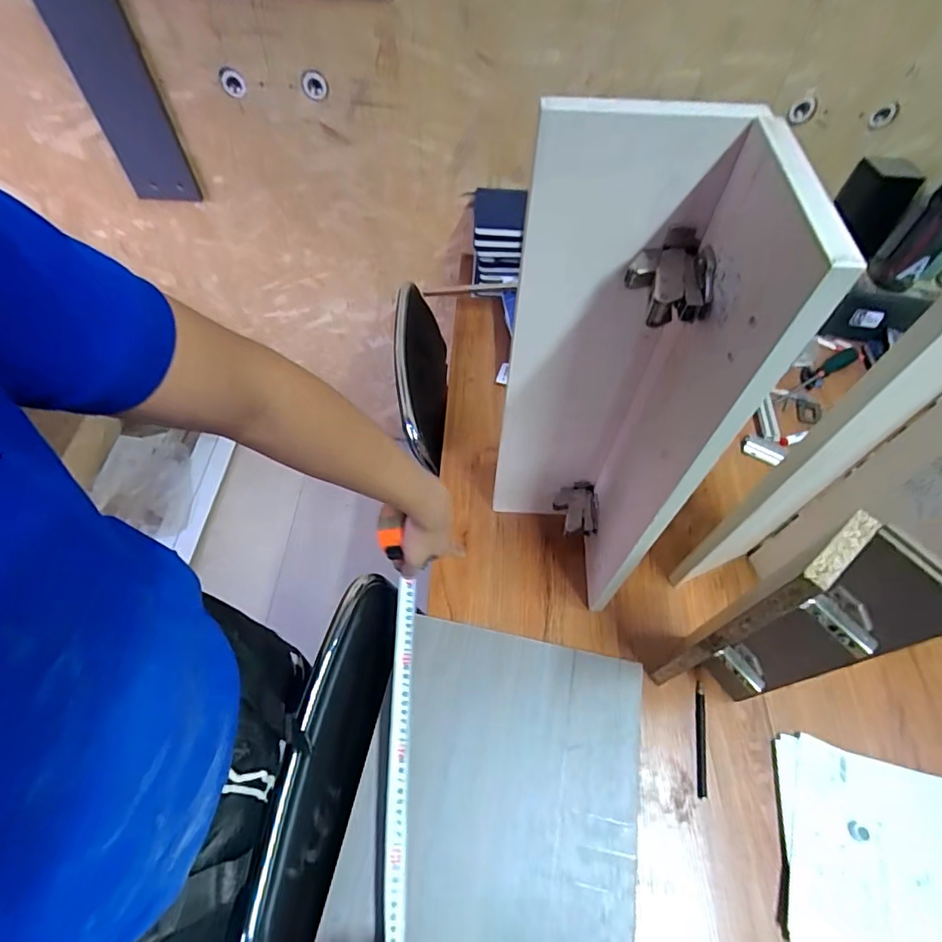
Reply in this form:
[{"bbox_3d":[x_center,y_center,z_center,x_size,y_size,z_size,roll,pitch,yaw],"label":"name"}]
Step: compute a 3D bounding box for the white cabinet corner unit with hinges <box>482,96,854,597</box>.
[{"bbox_3d":[0.122,-0.040,0.534,0.157,0.541,0.196,1,58,0],"label":"white cabinet corner unit with hinges"}]

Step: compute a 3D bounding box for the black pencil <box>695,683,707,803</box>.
[{"bbox_3d":[0.298,0.346,0.661,0.013,0.006,0.134,10,56,7],"label":"black pencil"}]

